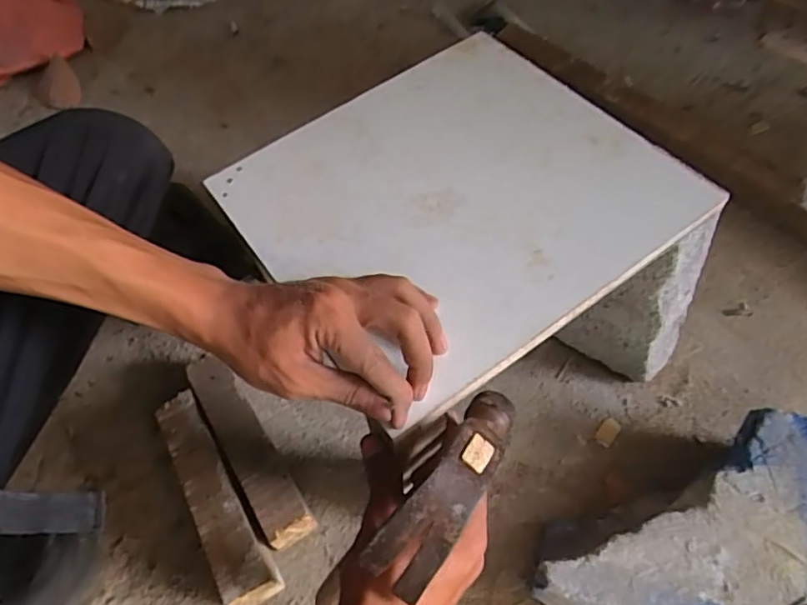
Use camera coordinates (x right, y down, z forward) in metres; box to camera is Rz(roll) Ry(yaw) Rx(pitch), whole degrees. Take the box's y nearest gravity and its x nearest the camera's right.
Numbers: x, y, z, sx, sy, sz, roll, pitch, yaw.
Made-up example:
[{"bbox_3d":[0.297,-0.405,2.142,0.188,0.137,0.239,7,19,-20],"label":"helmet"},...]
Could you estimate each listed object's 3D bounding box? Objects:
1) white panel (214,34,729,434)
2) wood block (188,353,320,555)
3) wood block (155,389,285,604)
[{"bbox_3d":[0.034,-0.085,0.441,0.277,0.010,0.274,-34,61,-14],"label":"white panel"},{"bbox_3d":[-0.146,0.137,0.549,0.041,0.053,0.193,-30,58,-15],"label":"wood block"},{"bbox_3d":[-0.169,0.175,0.526,0.043,0.050,0.196,-29,57,-14],"label":"wood block"}]

